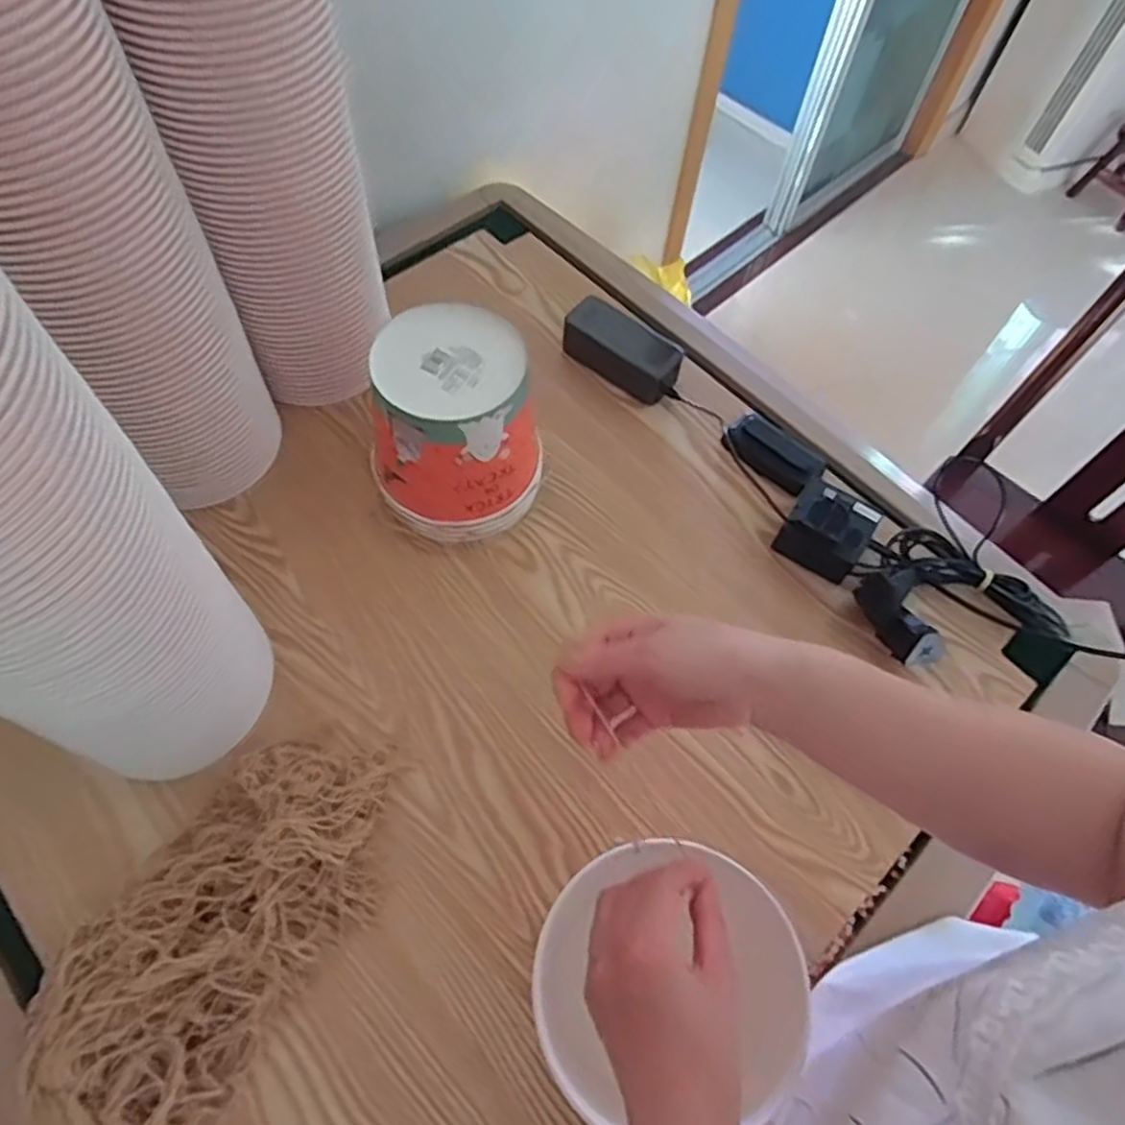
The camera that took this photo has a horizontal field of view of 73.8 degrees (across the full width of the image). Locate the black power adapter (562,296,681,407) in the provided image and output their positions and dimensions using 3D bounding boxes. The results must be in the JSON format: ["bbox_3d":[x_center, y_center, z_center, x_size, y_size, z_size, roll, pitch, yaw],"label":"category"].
[{"bbox_3d":[0.068,-0.233,0.825,0.132,0.061,0.053,36,66,15],"label":"black power adapter"}]

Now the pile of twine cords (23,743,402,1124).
[{"bbox_3d":[-0.240,0.257,0.534,0.154,0.068,0.312,30,64,12],"label":"pile of twine cords"}]

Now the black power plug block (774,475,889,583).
[{"bbox_3d":[0.260,-0.033,0.735,0.077,0.059,0.071,31,64,12],"label":"black power plug block"}]

